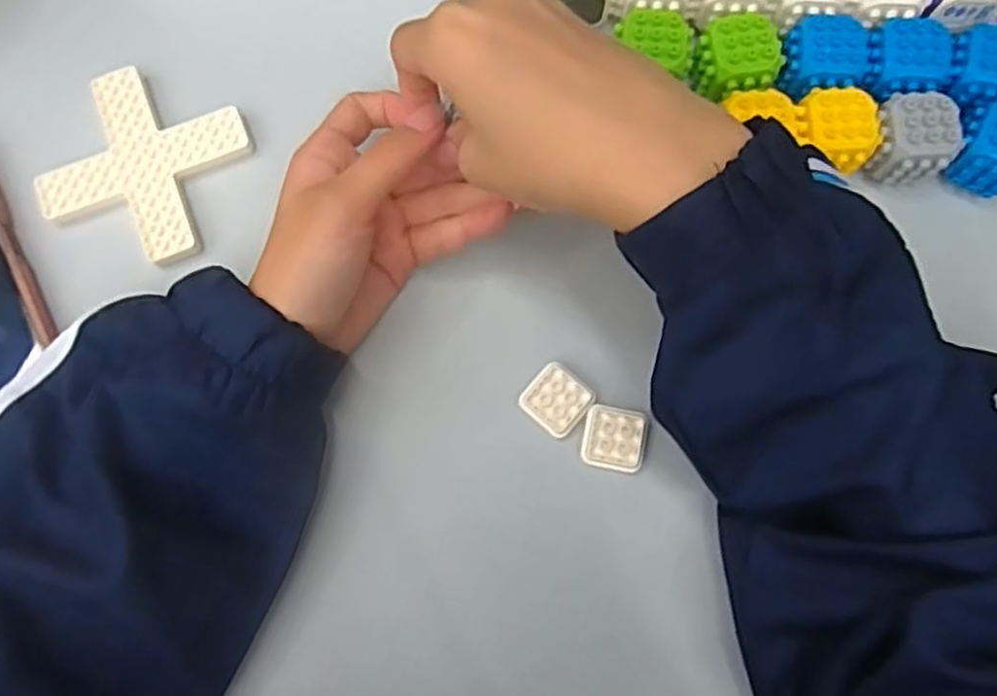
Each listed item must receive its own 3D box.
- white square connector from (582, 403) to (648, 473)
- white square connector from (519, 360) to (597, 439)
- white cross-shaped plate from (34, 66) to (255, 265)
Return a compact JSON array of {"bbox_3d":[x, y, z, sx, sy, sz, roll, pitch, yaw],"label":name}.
[{"bbox_3d":[0.053,0.041,0.328,0.027,0.004,0.028,10,79,1],"label":"white square connector"},{"bbox_3d":[0.027,0.024,0.332,0.027,0.005,0.027,40,81,7],"label":"white square connector"},{"bbox_3d":[-0.172,-0.089,0.352,0.081,0.007,0.081,23,80,4],"label":"white cross-shaped plate"}]

